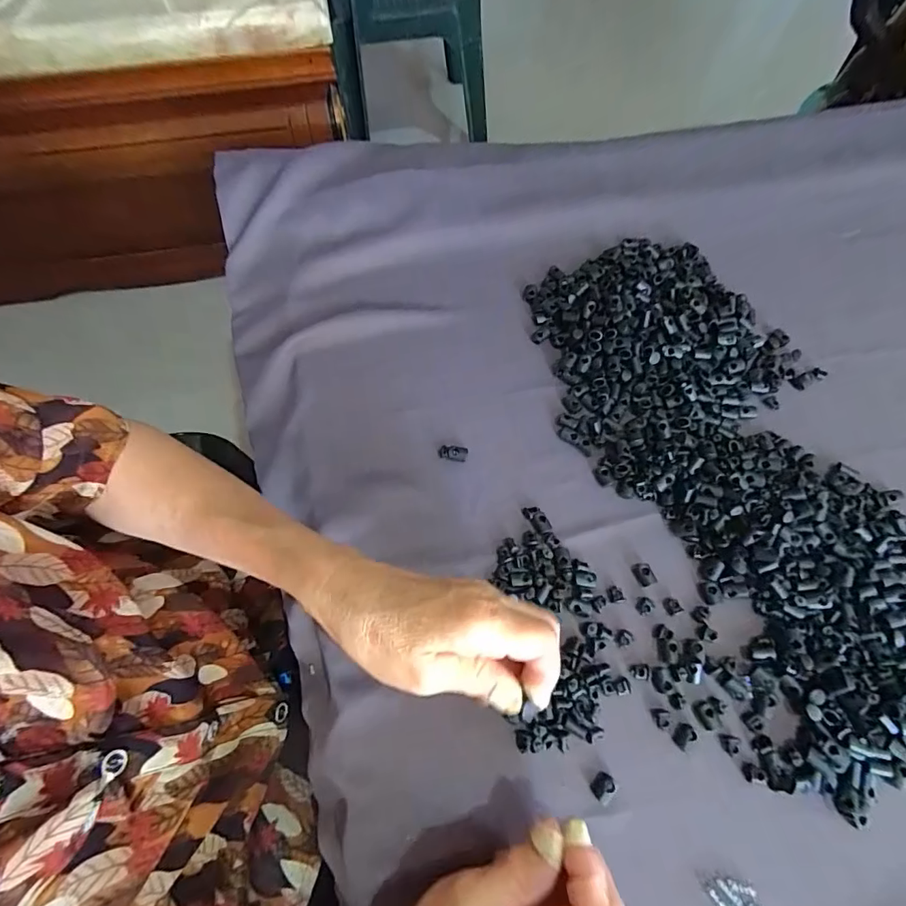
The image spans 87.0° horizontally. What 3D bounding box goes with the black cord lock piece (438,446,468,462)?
[{"bbox_3d":[0.000,0.000,0.362,0.021,0.004,0.011,10,66,3],"label":"black cord lock piece"}]

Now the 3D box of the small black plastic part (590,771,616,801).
[{"bbox_3d":[0.088,0.194,0.279,0.013,0.005,0.010,-26,70,-12],"label":"small black plastic part"}]

